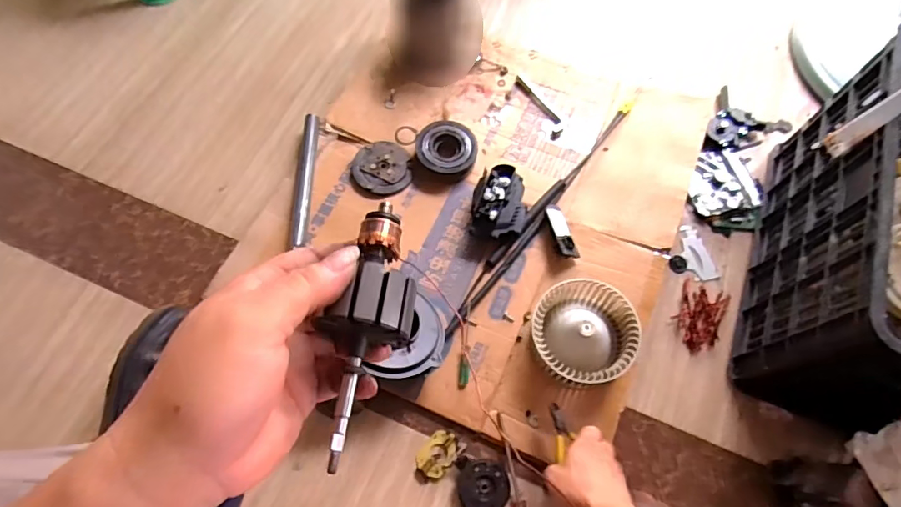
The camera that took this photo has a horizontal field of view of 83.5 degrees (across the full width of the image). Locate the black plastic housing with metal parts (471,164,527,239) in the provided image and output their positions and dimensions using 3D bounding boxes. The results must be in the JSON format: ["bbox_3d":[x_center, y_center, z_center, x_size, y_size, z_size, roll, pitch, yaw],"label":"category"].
[{"bbox_3d":[0.078,-0.077,0.821,0.083,0.065,0.113,5,66,3],"label":"black plastic housing with metal parts"}]

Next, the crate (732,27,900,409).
[{"bbox_3d":[0.675,-0.013,0.704,0.359,0.289,0.508,19,67,9],"label":"crate"}]

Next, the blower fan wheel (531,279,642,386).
[{"bbox_3d":[0.188,0.117,0.727,0.142,0.075,0.138,0,66,0],"label":"blower fan wheel"}]

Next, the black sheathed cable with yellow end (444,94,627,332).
[{"bbox_3d":[0.160,-0.087,0.841,0.026,0.027,0.550,35,71,15],"label":"black sheathed cable with yellow end"}]

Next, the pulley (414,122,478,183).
[{"bbox_3d":[-0.008,-0.180,0.884,0.107,0.041,0.112,1,66,1],"label":"pulley"}]

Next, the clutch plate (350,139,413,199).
[{"bbox_3d":[-0.118,-0.148,0.867,0.101,0.020,0.111,0,66,0],"label":"clutch plate"}]

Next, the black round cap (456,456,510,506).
[{"bbox_3d":[0.044,0.315,0.678,0.069,0.018,0.068,0,66,0],"label":"black round cap"}]

